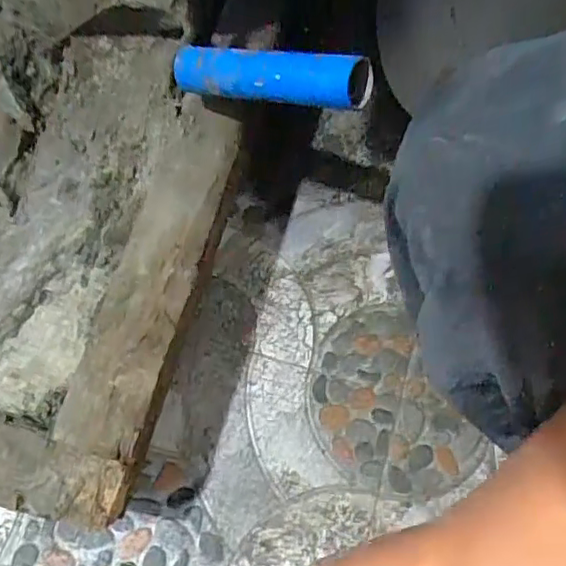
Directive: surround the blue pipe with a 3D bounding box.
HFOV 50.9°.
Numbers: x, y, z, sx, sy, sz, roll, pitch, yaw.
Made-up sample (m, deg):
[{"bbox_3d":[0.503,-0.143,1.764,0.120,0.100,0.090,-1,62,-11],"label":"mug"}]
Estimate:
[{"bbox_3d":[-0.014,-0.143,0.414,0.158,0.035,0.033,17,73,31],"label":"blue pipe"}]

